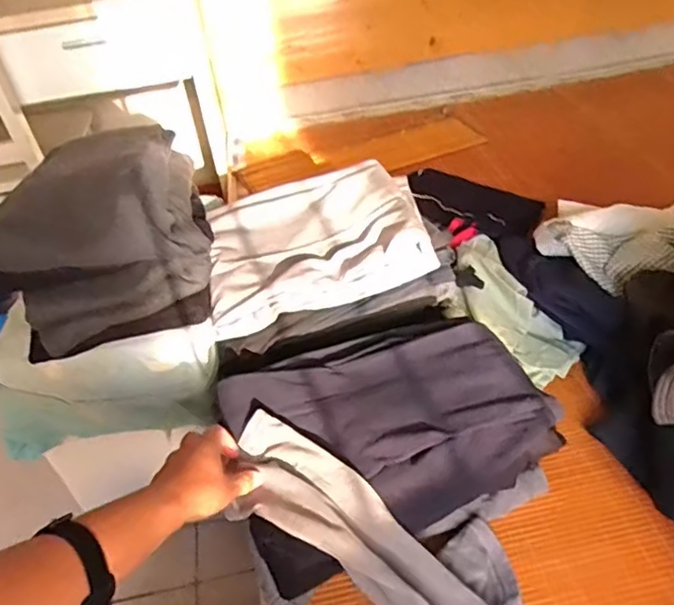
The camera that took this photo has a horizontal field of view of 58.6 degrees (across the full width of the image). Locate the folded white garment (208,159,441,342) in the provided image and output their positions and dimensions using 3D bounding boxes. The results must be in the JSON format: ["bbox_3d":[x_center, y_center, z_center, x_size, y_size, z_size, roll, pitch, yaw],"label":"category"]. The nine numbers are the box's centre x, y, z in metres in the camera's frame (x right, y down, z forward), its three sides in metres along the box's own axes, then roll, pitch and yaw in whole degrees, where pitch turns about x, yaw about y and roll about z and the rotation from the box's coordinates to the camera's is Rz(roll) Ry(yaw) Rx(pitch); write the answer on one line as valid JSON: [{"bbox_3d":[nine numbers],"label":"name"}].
[{"bbox_3d":[-0.048,-0.105,0.950,0.331,0.077,0.275,-16,41,-11],"label":"folded white garment"}]

